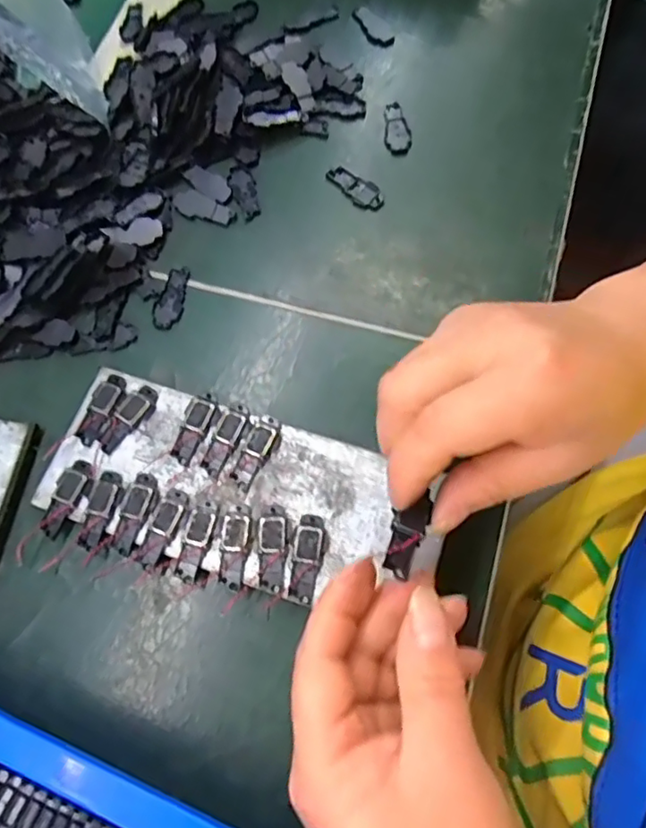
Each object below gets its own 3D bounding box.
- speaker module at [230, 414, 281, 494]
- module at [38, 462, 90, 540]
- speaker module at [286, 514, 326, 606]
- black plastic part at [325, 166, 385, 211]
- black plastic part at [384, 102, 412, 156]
[{"bbox_3d":[-0.033,0.018,0.281,0.014,0.005,0.038,22,72,11],"label":"speaker module"},{"bbox_3d":[-0.127,0.041,0.278,0.016,0.004,0.039,18,72,10],"label":"module"},{"bbox_3d":[-0.007,0.066,0.259,0.013,0.005,0.039,9,70,7],"label":"speaker module"},{"bbox_3d":[0.020,-0.139,0.346,0.041,0.005,0.016,42,77,16],"label":"black plastic part"},{"bbox_3d":[0.046,-0.181,0.355,0.016,0.004,0.040,-5,69,2],"label":"black plastic part"}]

